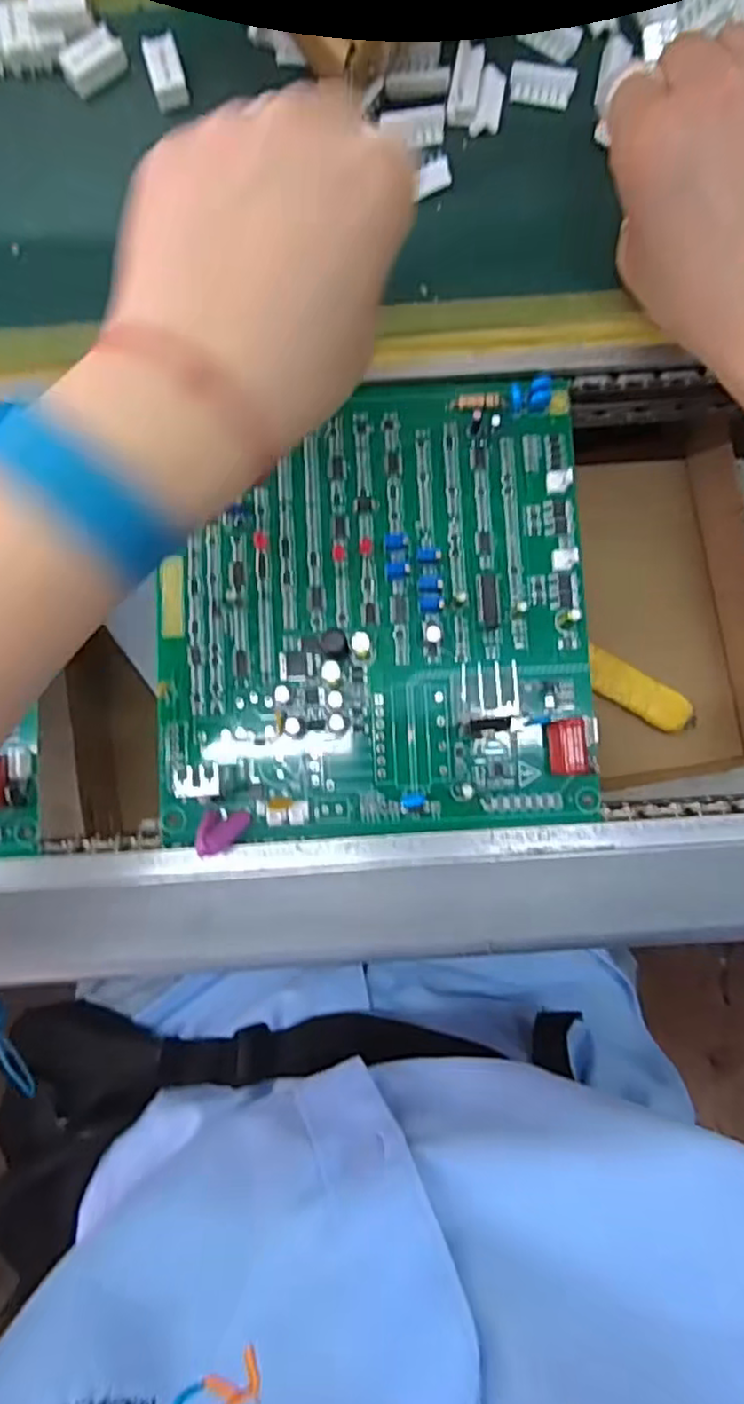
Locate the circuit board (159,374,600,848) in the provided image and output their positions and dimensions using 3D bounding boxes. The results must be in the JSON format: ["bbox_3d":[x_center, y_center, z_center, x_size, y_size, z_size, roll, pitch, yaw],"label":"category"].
[{"bbox_3d":[0.000,-0.039,0.280,0.174,0.015,0.183,-4,87,0],"label":"circuit board"}]

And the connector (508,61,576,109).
[{"bbox_3d":[0.073,-0.266,0.295,0.027,0.005,0.015,9,85,1],"label":"connector"}]

